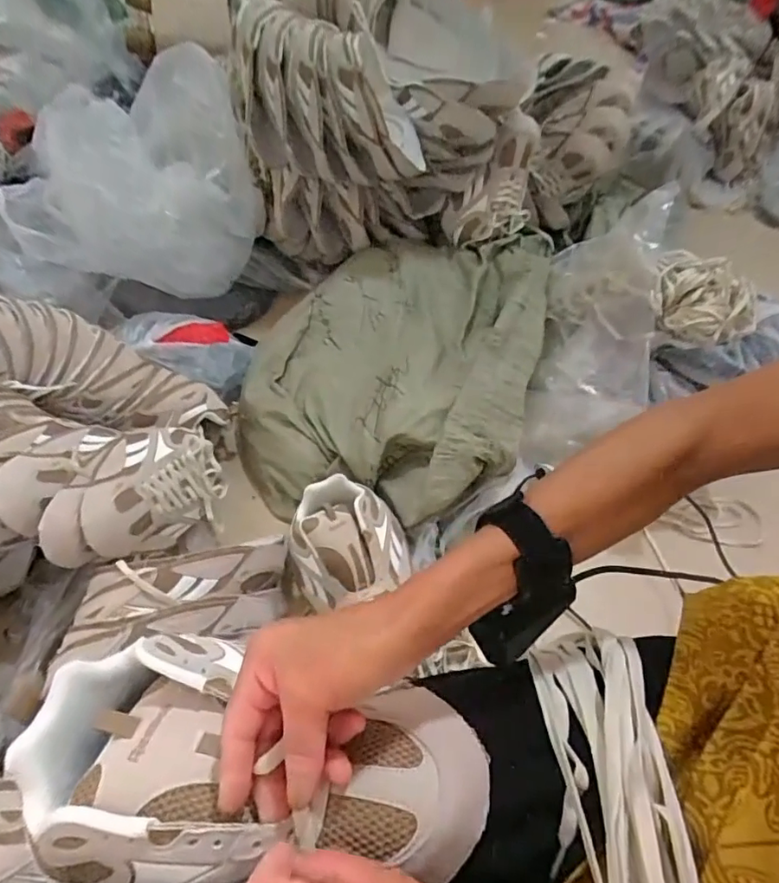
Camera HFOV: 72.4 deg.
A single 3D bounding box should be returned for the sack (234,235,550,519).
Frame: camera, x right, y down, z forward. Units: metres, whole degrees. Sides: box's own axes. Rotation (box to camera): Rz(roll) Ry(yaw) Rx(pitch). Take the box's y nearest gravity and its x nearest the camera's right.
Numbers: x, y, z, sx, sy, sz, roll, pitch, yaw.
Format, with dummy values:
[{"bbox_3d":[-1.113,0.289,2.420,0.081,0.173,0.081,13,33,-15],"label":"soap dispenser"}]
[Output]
[{"bbox_3d":[0.020,-0.161,0.943,0.461,0.162,0.640,14,52,11],"label":"sack"}]

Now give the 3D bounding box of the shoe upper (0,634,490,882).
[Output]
[{"bbox_3d":[-0.075,0.168,0.282,0.252,0.059,0.122,5,51,4],"label":"shoe upper"}]

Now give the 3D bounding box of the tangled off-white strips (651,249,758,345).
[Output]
[{"bbox_3d":[0.498,-0.232,0.841,0.158,0.066,0.155,18,53,14],"label":"tangled off-white strips"}]

